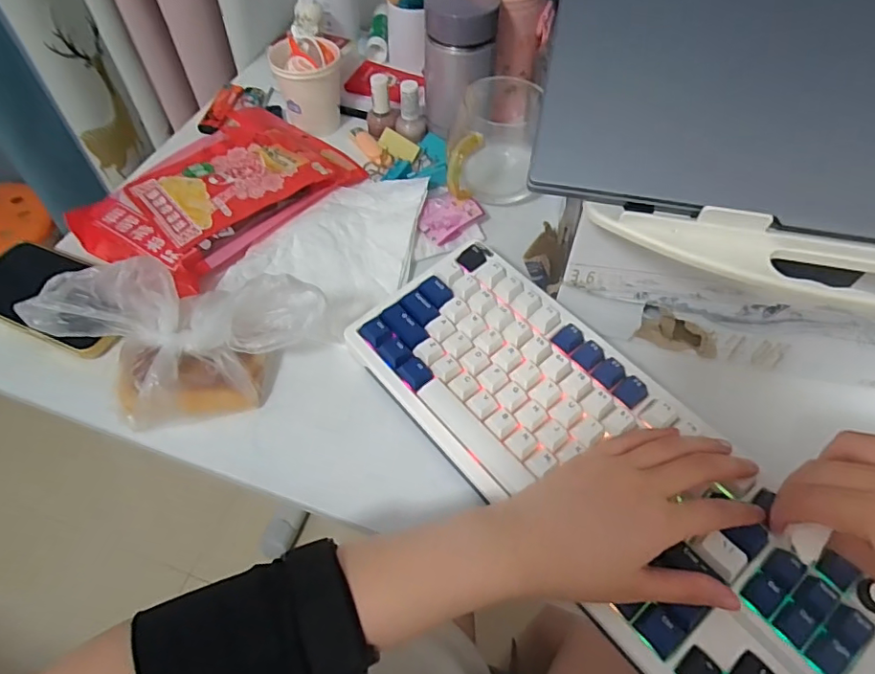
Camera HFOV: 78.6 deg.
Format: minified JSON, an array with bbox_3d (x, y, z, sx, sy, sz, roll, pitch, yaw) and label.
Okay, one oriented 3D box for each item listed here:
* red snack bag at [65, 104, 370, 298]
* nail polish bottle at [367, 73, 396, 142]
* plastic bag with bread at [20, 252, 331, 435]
[{"bbox_3d":[-0.205,-0.147,0.504,0.171,0.037,0.234,30,59,18],"label":"red snack bag"},{"bbox_3d":[-0.059,-0.236,0.552,0.029,0.059,0.030,-5,55,-5],"label":"nail polish bottle"},{"bbox_3d":[-0.195,0.000,0.377,0.211,0.075,0.105,12,55,8],"label":"plastic bag with bread"}]

